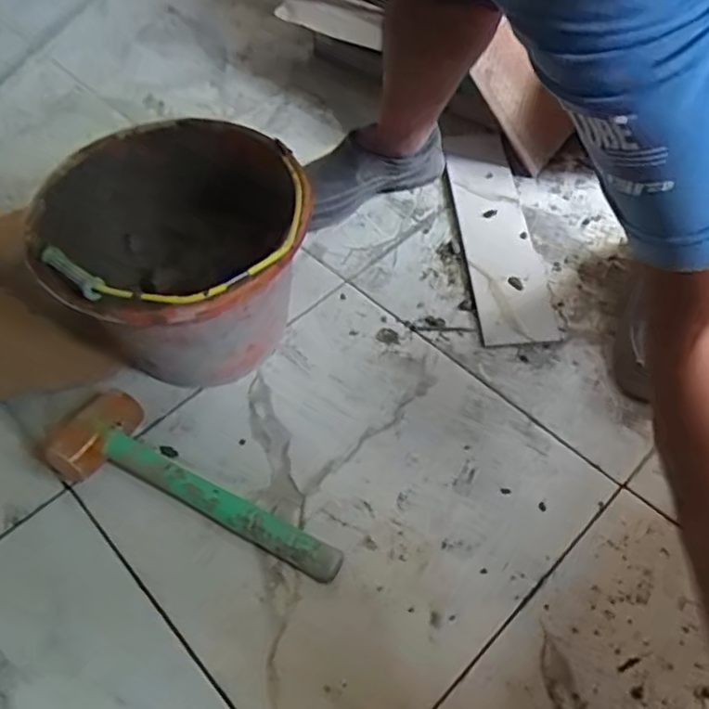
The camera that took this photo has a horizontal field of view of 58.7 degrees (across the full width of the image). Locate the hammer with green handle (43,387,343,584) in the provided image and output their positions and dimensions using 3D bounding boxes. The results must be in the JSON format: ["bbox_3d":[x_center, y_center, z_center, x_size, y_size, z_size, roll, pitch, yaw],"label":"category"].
[{"bbox_3d":[-0.171,0.132,0.629,0.343,0.048,0.095,24,59,19],"label":"hammer with green handle"}]

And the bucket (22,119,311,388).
[{"bbox_3d":[-0.172,-0.093,0.665,0.242,0.233,0.291,-14,55,-7],"label":"bucket"}]

